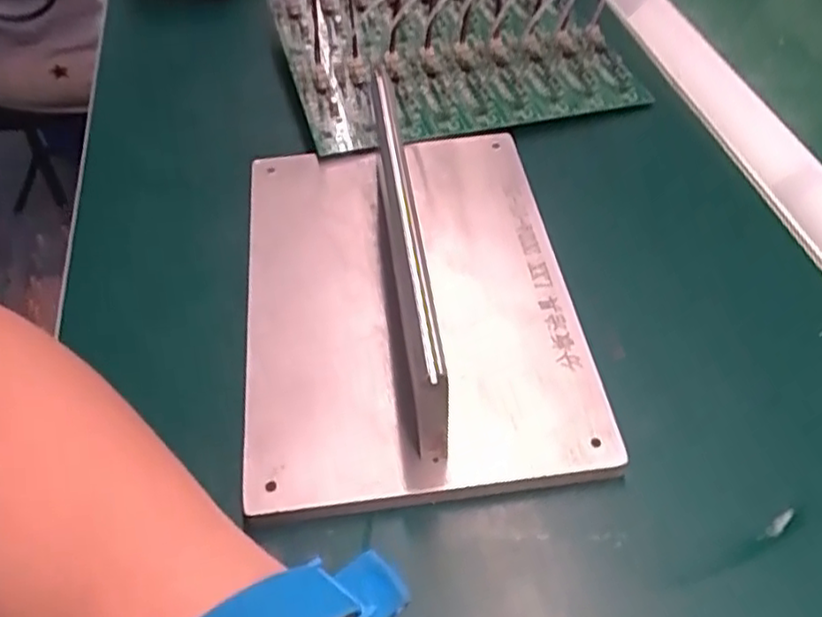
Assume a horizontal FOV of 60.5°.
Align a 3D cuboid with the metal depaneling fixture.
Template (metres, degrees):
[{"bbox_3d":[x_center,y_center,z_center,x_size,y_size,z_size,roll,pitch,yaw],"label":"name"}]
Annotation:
[{"bbox_3d":[-0.005,-0.027,0.295,0.140,0.069,0.200,-6,50,-4],"label":"metal depaneling fixture"}]

